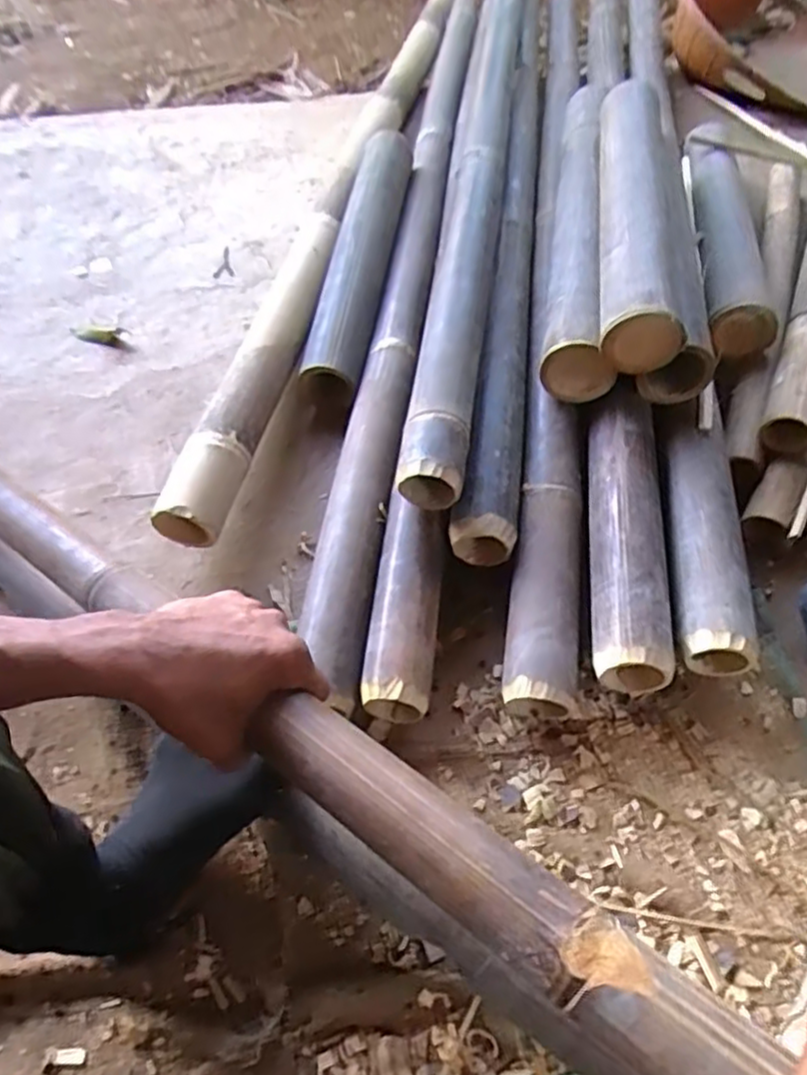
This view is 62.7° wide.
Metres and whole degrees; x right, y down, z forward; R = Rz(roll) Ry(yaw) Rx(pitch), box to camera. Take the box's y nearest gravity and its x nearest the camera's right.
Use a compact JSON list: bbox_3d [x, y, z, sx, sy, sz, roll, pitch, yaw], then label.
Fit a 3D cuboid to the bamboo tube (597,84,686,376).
[{"bbox_3d":[0.276,-0.403,0.790,0.089,0.077,0.494,5,58,6],"label":"bamboo tube"}]

